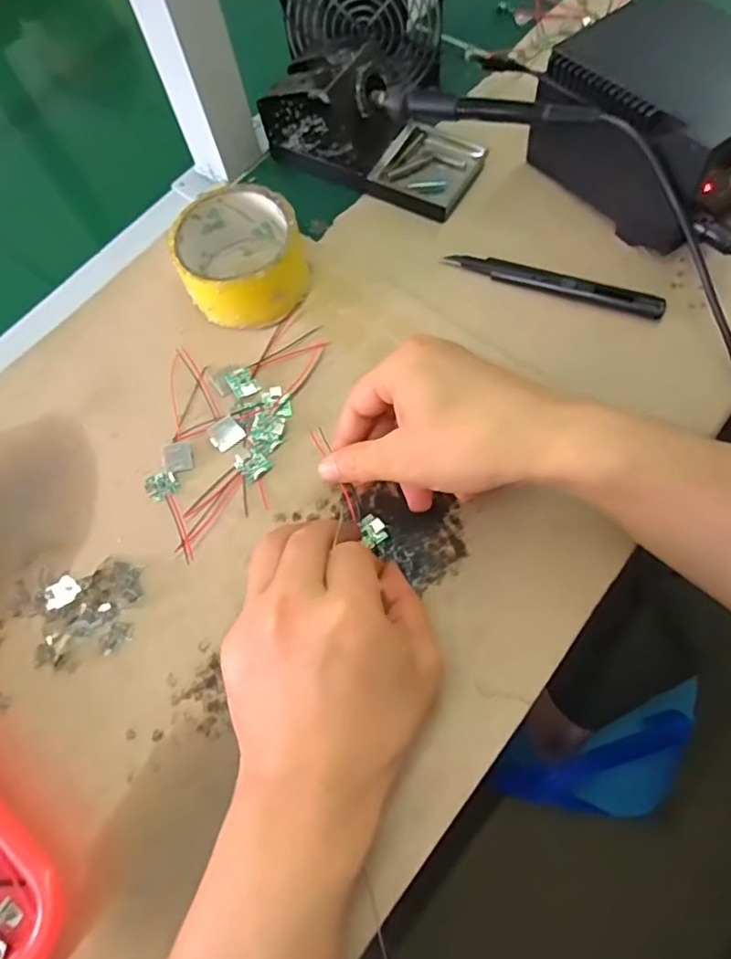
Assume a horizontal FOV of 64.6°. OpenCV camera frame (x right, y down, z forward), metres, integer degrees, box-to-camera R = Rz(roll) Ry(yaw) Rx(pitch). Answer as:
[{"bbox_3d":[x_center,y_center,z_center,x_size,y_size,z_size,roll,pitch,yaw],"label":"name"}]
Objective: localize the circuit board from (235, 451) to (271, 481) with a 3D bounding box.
[{"bbox_3d":[-0.072,-0.010,0.366,0.017,0.005,0.020,-42,72,-14],"label":"circuit board"}]

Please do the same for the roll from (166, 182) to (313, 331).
[{"bbox_3d":[-0.085,-0.154,0.400,0.084,0.044,0.089,-2,68,5],"label":"roll"}]

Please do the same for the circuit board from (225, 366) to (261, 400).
[{"bbox_3d":[-0.082,-0.065,0.385,0.017,0.004,0.022,-29,69,-10],"label":"circuit board"}]

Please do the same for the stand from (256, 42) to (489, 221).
[{"bbox_3d":[0.005,-0.268,0.427,0.163,0.069,0.074,27,73,15],"label":"stand"}]

